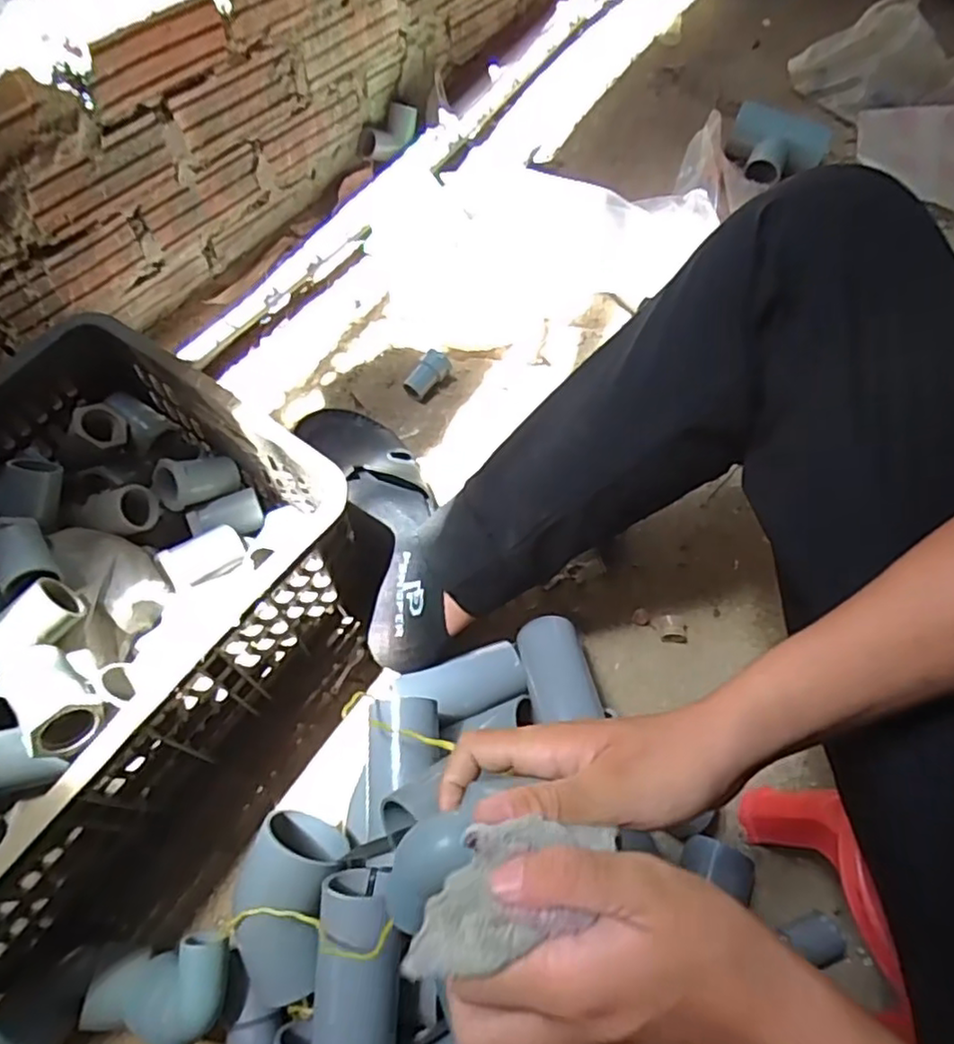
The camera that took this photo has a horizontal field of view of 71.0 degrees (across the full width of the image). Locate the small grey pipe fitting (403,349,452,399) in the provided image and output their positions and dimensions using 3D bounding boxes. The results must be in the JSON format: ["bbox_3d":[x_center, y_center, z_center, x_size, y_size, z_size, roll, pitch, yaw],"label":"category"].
[{"bbox_3d":[-0.059,-0.178,0.800,0.027,0.025,0.067,40,80,17],"label":"small grey pipe fitting"}]

